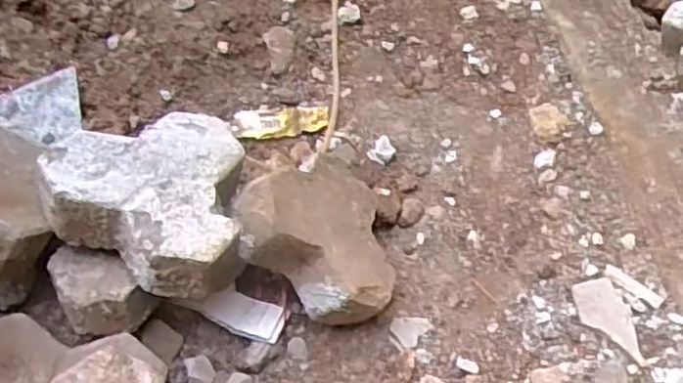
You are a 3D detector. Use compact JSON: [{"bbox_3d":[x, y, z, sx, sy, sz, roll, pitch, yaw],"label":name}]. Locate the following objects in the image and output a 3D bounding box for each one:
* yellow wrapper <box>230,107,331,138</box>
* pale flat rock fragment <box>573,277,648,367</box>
[{"bbox_3d":[-0.082,-0.097,0.956,0.133,0.013,0.050,-9,54,-10],"label":"yellow wrapper"},{"bbox_3d":[0.314,0.151,0.808,0.052,0.010,0.108,-15,56,-14],"label":"pale flat rock fragment"}]

